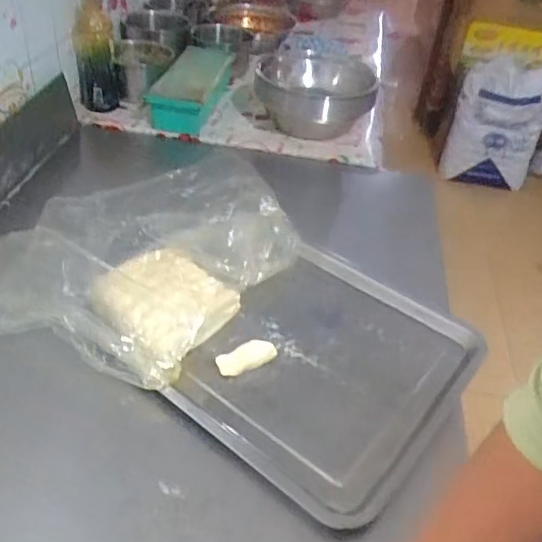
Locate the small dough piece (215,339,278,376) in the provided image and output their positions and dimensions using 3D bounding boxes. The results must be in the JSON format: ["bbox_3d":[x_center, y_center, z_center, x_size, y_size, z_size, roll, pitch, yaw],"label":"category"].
[{"bbox_3d":[-0.028,0.101,0.670,0.074,0.025,0.023,-16,46,-25],"label":"small dough piece"}]

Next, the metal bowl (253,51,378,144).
[{"bbox_3d":[0.088,-0.354,1.155,0.201,0.139,0.243,-6,42,-14],"label":"metal bowl"}]

